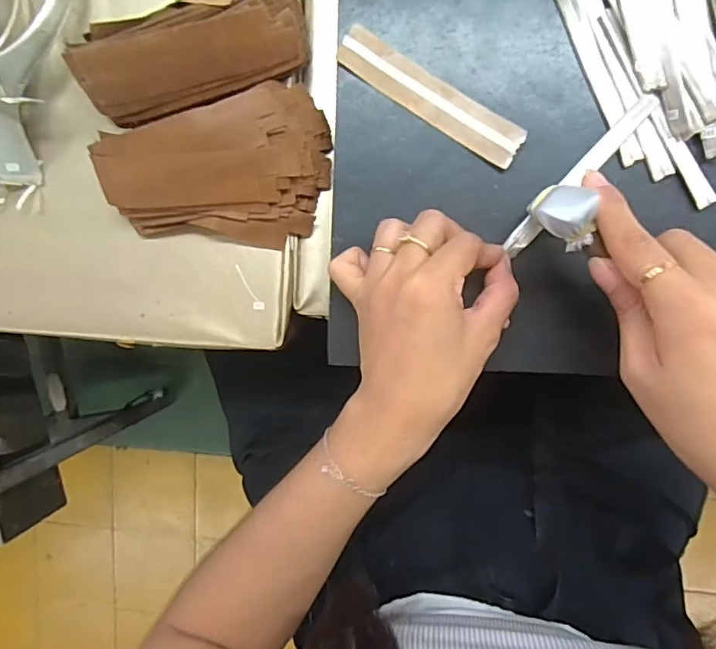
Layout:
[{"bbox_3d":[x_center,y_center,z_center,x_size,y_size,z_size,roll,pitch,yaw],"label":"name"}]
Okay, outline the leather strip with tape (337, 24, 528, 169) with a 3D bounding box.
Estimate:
[{"bbox_3d":[0.042,-0.135,0.310,0.121,0.005,0.024,34,101,4],"label":"leather strip with tape"}]

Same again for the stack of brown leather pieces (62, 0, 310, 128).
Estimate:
[{"bbox_3d":[-0.099,-0.168,0.316,0.133,0.053,0.062,-17,94,8],"label":"stack of brown leather pieces"}]

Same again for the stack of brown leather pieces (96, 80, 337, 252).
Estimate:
[{"bbox_3d":[-0.087,-0.089,0.329,0.140,0.042,0.085,-14,94,8],"label":"stack of brown leather pieces"}]

